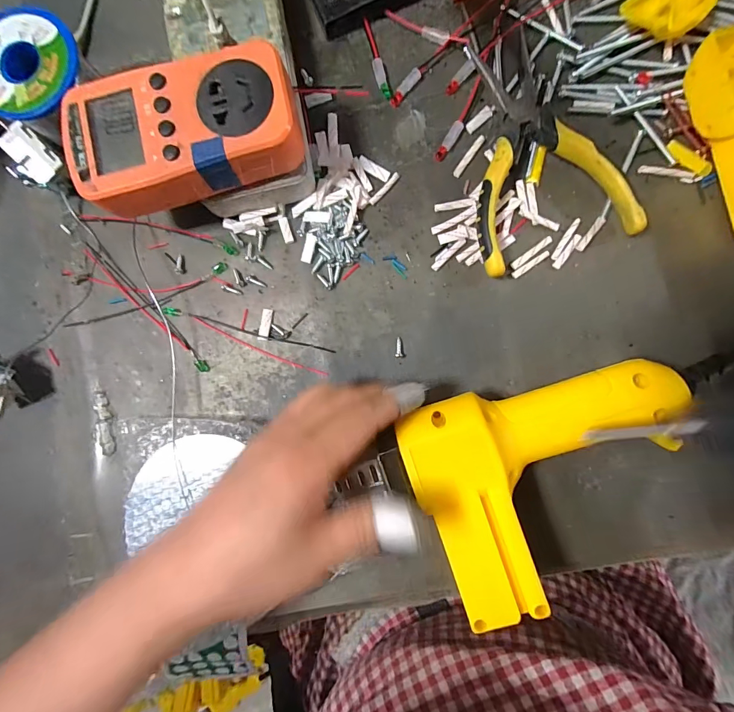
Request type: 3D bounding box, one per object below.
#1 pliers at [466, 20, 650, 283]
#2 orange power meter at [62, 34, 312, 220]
[{"bbox_3d":[0.102,-0.133,0.246,0.094,0.019,0.144,-17,86,4],"label":"pliers"},{"bbox_3d":[-0.102,-0.126,0.219,0.124,0.031,0.068,-14,87,4],"label":"orange power meter"}]

